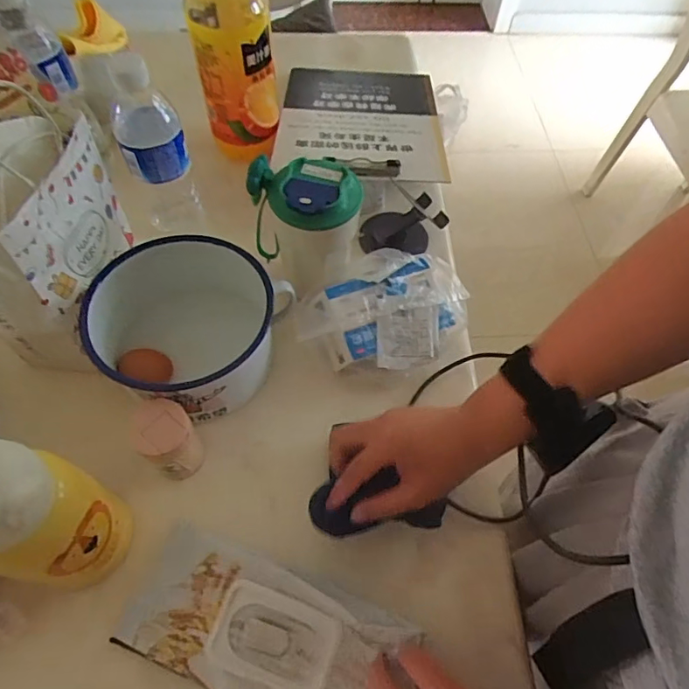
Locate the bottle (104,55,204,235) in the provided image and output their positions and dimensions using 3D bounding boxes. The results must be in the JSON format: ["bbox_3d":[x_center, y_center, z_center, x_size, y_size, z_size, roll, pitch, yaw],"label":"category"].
[{"bbox_3d":[-0.196,-0.201,0.530,0.060,0.212,0.074,-17,62,-12],"label":"bottle"}]

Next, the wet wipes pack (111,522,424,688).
[{"bbox_3d":[-0.071,0.229,0.405,0.221,0.027,0.098,16,60,15],"label":"wet wipes pack"}]

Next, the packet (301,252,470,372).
[{"bbox_3d":[0.041,-0.039,0.546,0.174,0.043,0.126,1,60,-2],"label":"packet"}]

